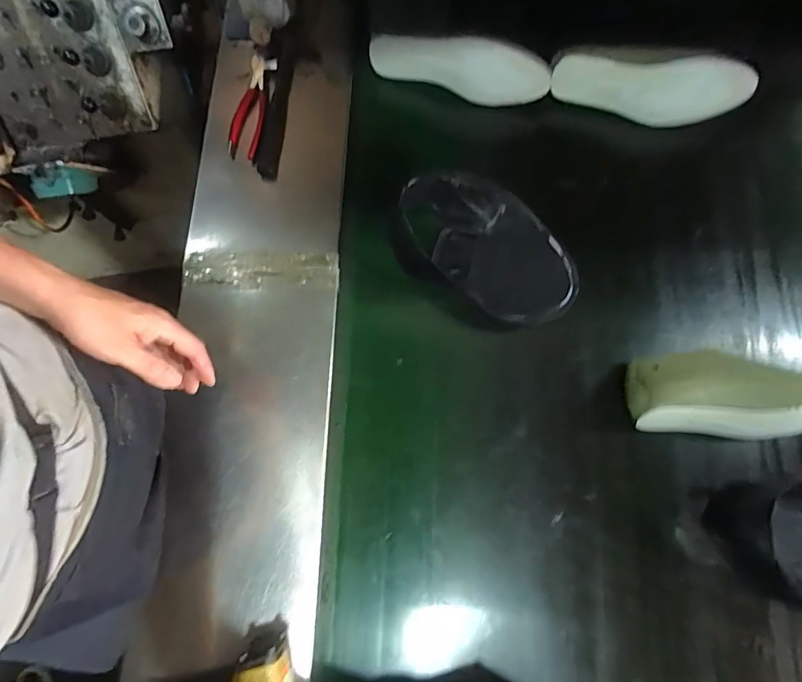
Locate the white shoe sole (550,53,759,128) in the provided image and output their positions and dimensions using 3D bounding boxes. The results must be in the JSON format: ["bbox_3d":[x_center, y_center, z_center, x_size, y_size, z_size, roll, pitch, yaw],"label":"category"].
[{"bbox_3d":[0.359,-0.361,0.643,0.263,0.095,0.029,6,61,15],"label":"white shoe sole"}]

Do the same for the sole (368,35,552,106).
[{"bbox_3d":[0.085,-0.415,0.661,0.269,0.085,0.025,16,64,4],"label":"sole"}]

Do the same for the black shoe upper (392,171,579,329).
[{"bbox_3d":[0.117,-0.129,0.606,0.274,0.061,0.163,28,79,9],"label":"black shoe upper"}]

